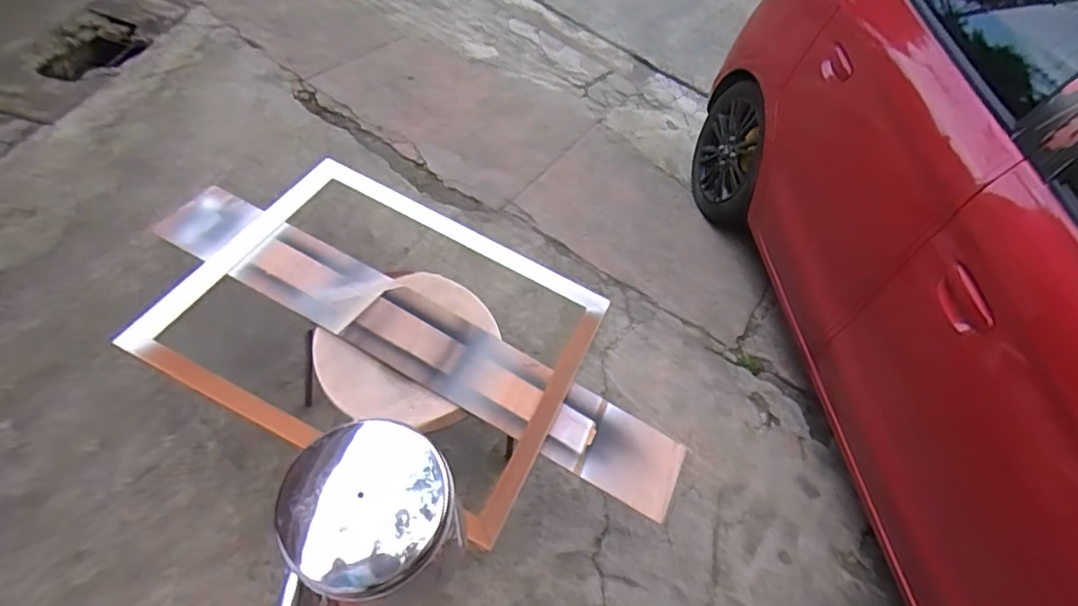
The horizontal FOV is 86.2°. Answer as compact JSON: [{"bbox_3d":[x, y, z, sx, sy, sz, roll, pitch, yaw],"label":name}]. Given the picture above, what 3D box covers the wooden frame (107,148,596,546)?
[{"bbox_3d":[-0.309,0.035,1.204,0.812,0.074,0.637,25,55,5],"label":"wooden frame"}]

